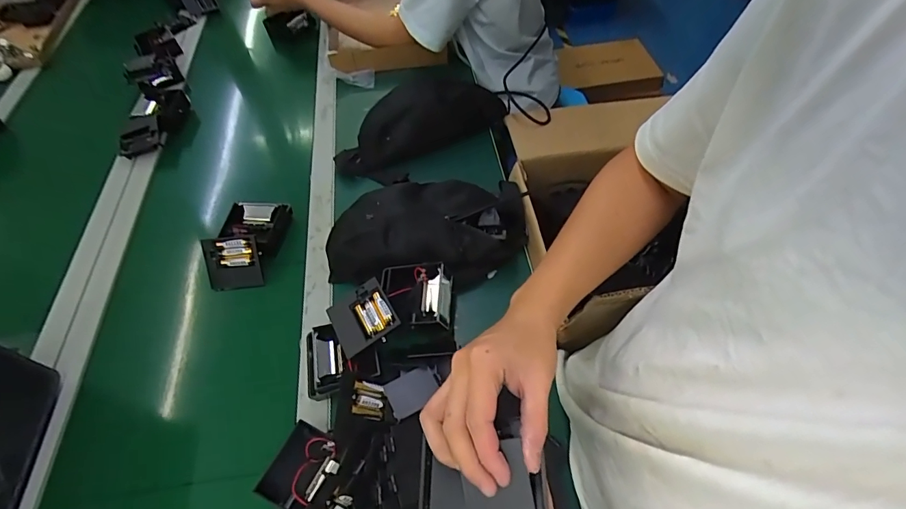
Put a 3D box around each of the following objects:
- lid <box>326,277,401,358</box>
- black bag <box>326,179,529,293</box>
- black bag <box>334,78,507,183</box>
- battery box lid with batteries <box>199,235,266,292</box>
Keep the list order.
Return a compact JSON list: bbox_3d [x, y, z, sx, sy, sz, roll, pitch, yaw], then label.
[{"bbox_3d":[-0.119,0.079,0.567,0.081,0.010,0.086,-35,57,2],"label":"lid"},{"bbox_3d":[-0.040,-0.047,0.652,0.293,0.079,0.177,-3,55,2],"label":"black bag"},{"bbox_3d":[-0.063,-0.240,0.781,0.311,0.077,0.141,-36,60,-19],"label":"black bag"},{"bbox_3d":[-0.337,0.011,0.668,0.083,0.082,0.014,-7,11,-6],"label":"battery box lid with batteries"}]

